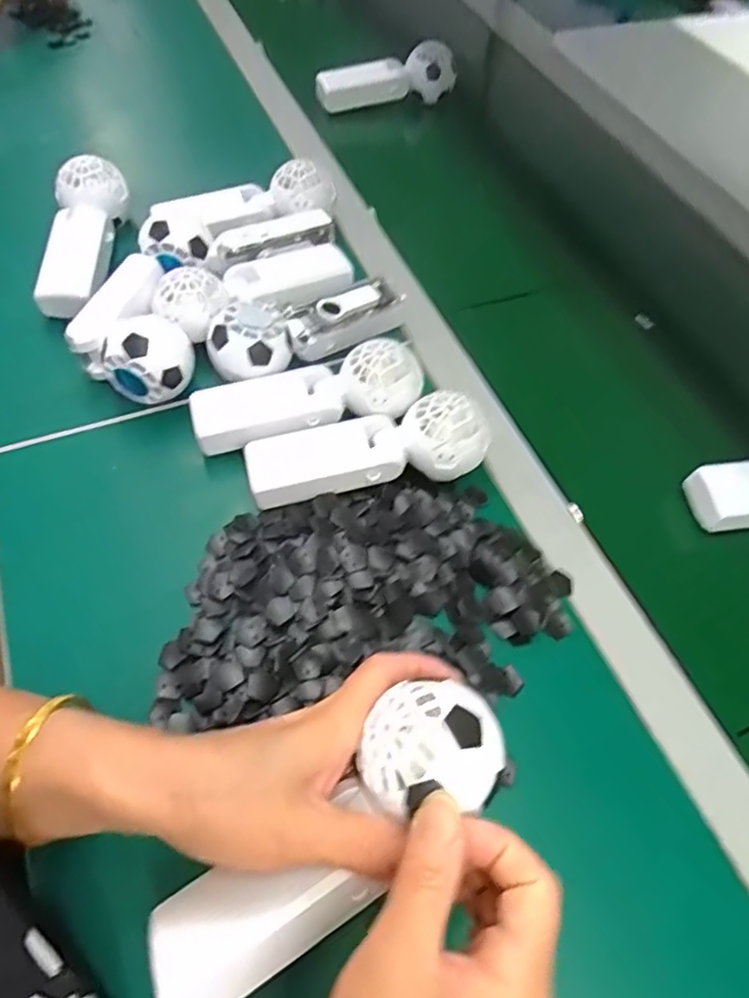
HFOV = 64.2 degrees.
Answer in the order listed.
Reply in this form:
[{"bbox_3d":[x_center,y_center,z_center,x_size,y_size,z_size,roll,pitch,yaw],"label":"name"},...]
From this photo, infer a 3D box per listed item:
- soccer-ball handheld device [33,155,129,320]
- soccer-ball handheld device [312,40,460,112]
[{"bbox_3d":[-0.255,-0.226,0.518,0.062,0.050,0.162,-2,59,-6],"label":"soccer-ball handheld device"},{"bbox_3d":[0.014,-0.519,0.731,0.174,0.053,0.046,-17,61,-14],"label":"soccer-ball handheld device"}]

